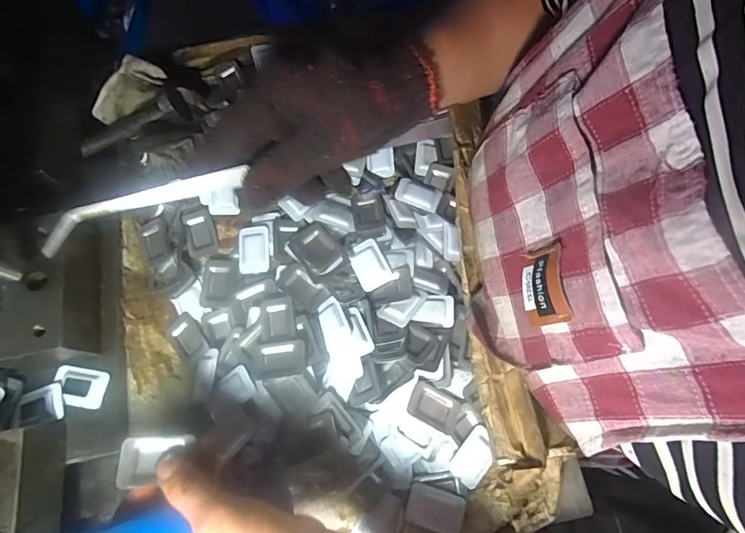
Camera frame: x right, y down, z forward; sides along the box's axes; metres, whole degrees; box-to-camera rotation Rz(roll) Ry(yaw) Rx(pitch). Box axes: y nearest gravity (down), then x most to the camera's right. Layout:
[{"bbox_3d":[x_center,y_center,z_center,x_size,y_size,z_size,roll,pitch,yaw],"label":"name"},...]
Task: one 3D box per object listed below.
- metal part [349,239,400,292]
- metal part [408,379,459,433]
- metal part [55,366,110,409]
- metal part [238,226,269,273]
[{"bbox_3d":[-0.001,-0.002,0.346,0.029,0.010,0.040,-24,72,-6],"label":"metal part"},{"bbox_3d":[0.045,0.105,0.316,0.040,0.012,0.026,29,66,-8],"label":"metal part"},{"bbox_3d":[-0.214,0.088,0.309,0.039,0.004,0.026,9,72,5],"label":"metal part"},{"bbox_3d":[-0.101,-0.014,0.359,0.026,0.008,0.039,-6,71,0],"label":"metal part"}]

